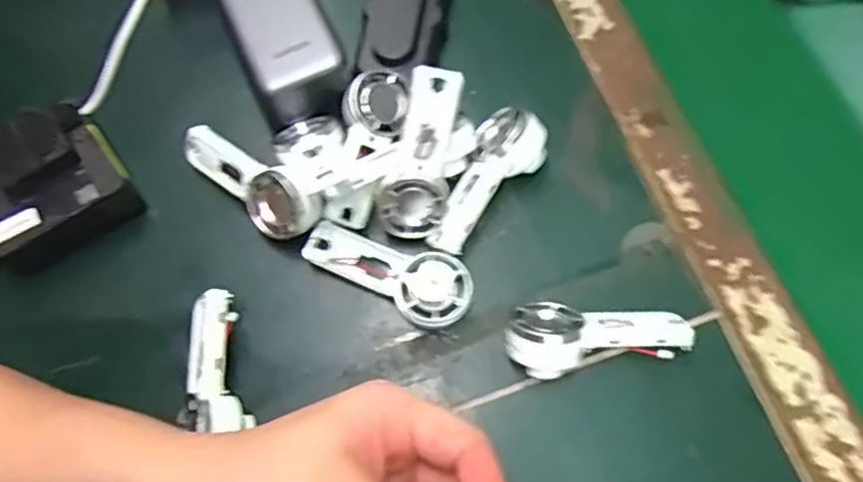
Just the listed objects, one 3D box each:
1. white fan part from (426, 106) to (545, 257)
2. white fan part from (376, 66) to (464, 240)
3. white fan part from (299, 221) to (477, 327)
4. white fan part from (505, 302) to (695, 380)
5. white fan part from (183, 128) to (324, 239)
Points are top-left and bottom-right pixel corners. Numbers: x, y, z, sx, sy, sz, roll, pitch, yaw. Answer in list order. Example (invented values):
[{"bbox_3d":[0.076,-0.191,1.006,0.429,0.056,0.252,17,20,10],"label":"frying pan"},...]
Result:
[{"bbox_3d":[0.033,-0.031,0.350,0.040,0.037,0.093,24,71,9],"label":"white fan part"},{"bbox_3d":[-0.004,-0.046,0.332,0.036,0.094,0.023,16,33,6],"label":"white fan part"},{"bbox_3d":[-0.024,0.016,0.345,0.095,0.021,0.039,24,71,9],"label":"white fan part"},{"bbox_3d":[0.086,0.047,0.323,0.095,0.036,0.039,-9,69,-3],"label":"white fan part"},{"bbox_3d":[-0.107,-0.033,0.357,0.095,0.036,0.030,33,73,12],"label":"white fan part"}]

